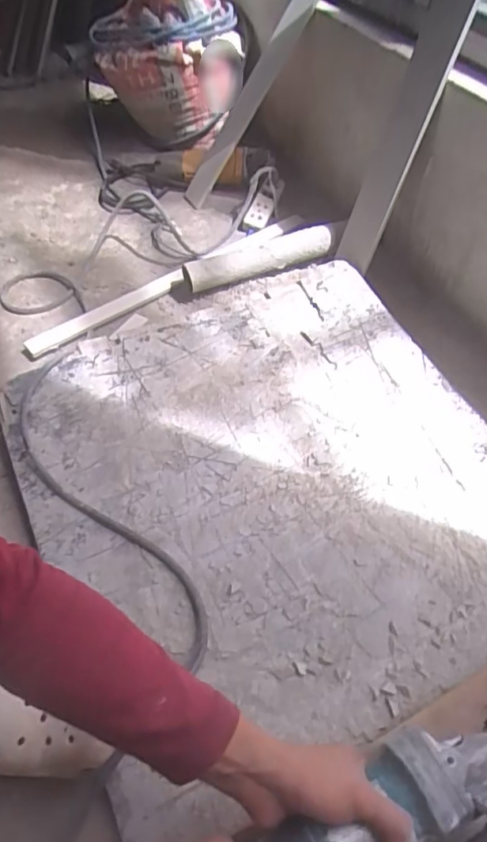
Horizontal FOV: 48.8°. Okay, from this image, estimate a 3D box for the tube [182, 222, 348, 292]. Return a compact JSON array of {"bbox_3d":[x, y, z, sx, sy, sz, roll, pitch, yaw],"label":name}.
[{"bbox_3d":[0.042,-0.283,0.916,0.285,0.039,0.039,-20,56,-14],"label":"tube"}]

